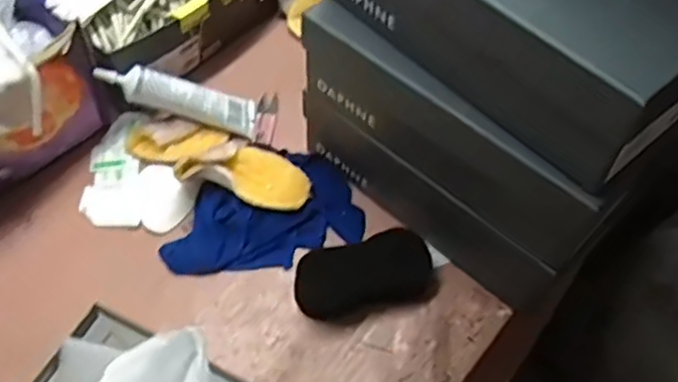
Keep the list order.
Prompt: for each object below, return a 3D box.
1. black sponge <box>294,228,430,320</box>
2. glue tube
[{"bbox_3d":[0.023,0.077,0.638,0.128,0.029,0.060,-15,57,-13],"label":"black sponge"},{"bbox_3d":[-0.171,-0.103,0.735,0.173,0.025,0.050,16,50,-25],"label":"glue tube"}]

